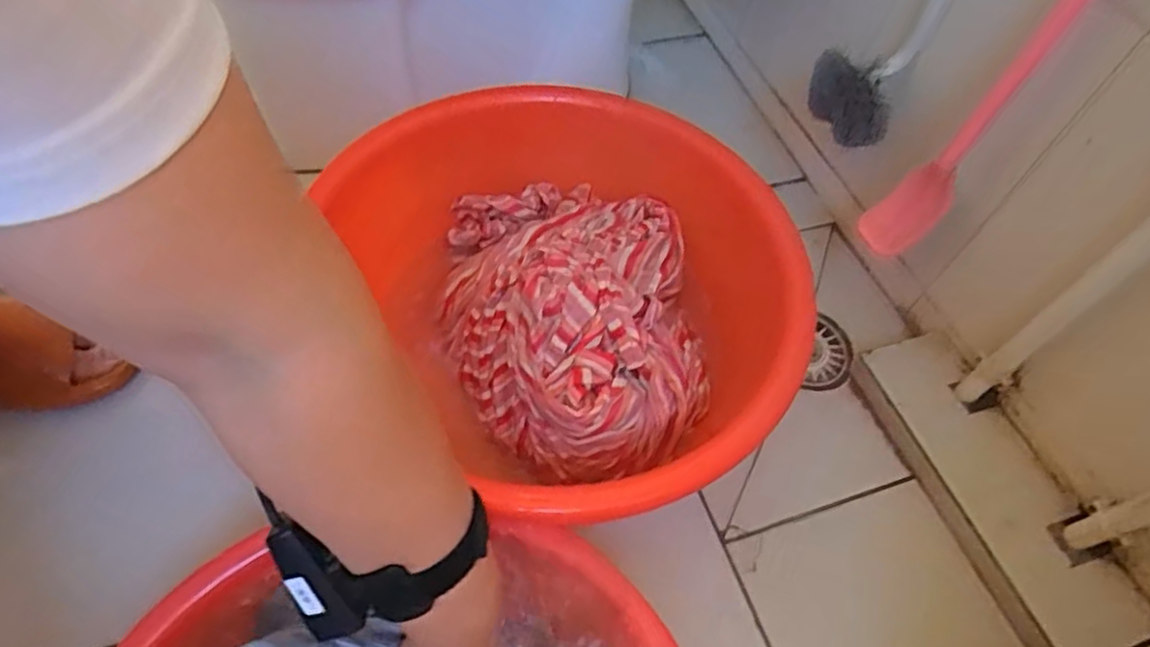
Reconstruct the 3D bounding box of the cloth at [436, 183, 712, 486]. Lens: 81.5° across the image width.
[{"bbox_3d":[0.000,-0.024,0.611,0.218,0.110,0.302,-9,57,-8],"label":"cloth"}]

